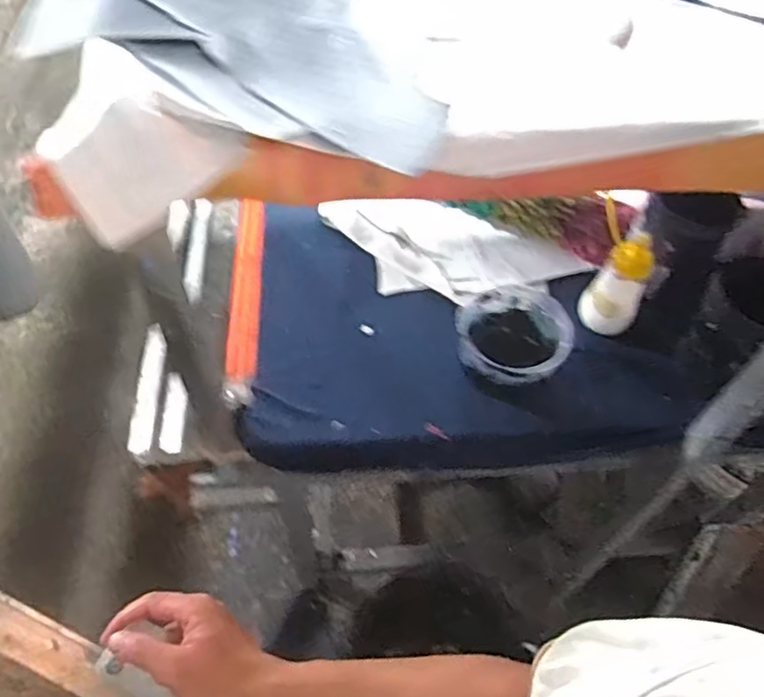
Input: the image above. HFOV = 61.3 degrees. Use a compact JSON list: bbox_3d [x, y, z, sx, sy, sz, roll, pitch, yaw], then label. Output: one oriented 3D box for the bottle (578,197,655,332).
[{"bbox_3d":[0.302,-0.092,0.828,0.063,0.150,0.124,14,55,6],"label":"bottle"}]

